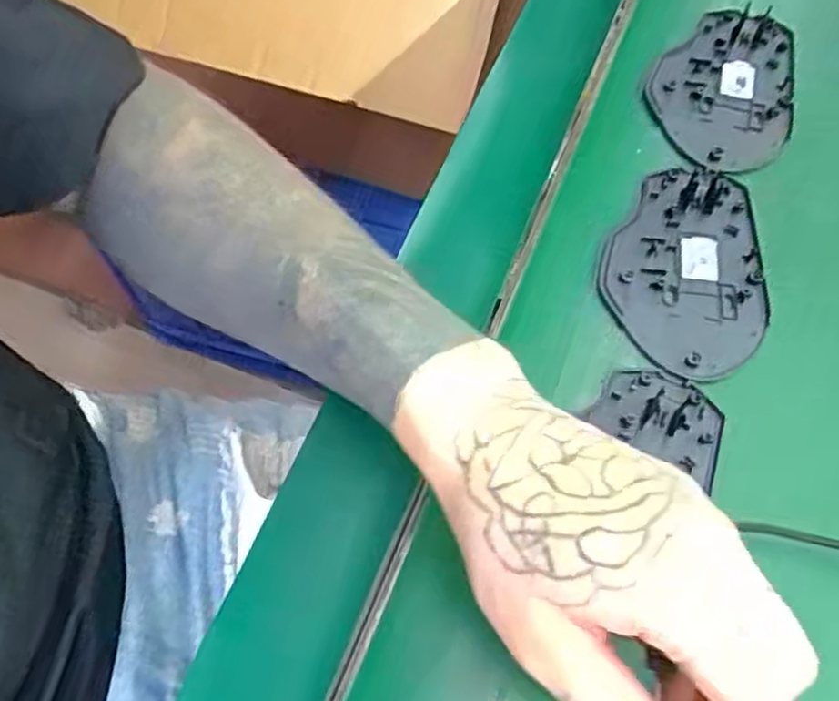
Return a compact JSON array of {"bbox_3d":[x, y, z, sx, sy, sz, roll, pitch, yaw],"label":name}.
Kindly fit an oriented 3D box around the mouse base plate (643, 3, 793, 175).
[{"bbox_3d":[0.163,-0.142,0.391,0.072,0.006,0.113,22,67,9],"label":"mouse base plate"}]

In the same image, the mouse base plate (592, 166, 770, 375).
[{"bbox_3d":[0.123,-0.039,0.342,0.072,0.005,0.106,7,65,2],"label":"mouse base plate"}]

